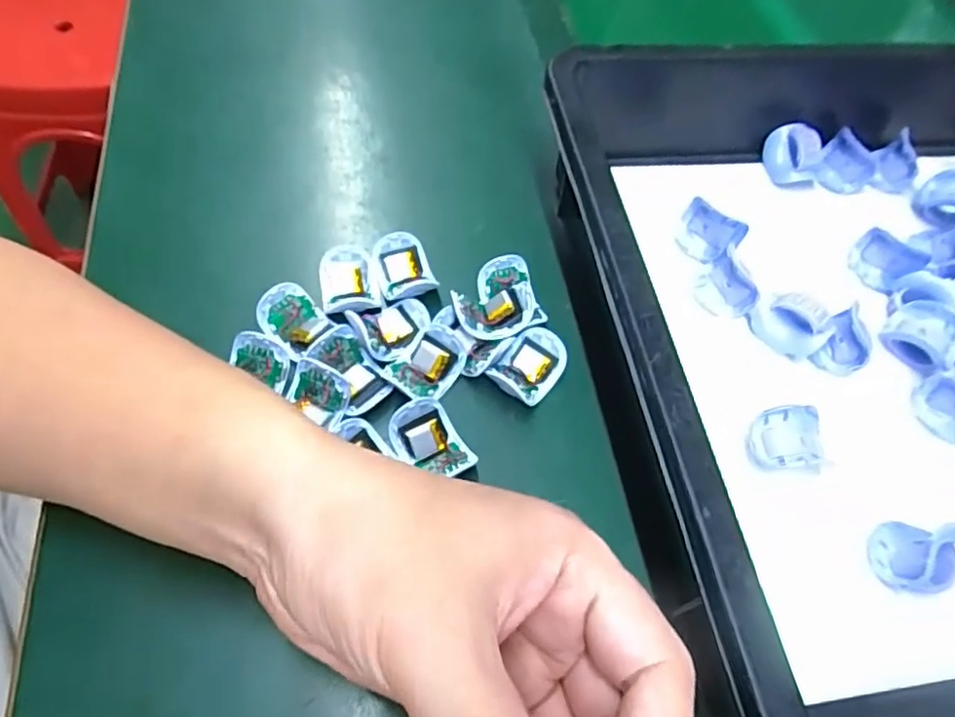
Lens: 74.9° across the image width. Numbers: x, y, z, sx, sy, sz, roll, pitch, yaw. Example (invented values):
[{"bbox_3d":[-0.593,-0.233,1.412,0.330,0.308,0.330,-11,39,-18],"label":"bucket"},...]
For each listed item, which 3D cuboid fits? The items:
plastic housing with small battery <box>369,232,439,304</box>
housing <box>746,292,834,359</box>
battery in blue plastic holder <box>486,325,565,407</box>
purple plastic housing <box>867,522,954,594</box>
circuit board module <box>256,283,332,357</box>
[{"bbox_3d":[-0.042,-0.050,0.348,0.031,0.015,0.039,-14,63,-14],"label":"plastic housing with small battery"},{"bbox_3d":[0.169,-0.019,0.339,0.039,0.026,0.021,35,63,14],"label":"housing"},{"bbox_3d":[0.027,0.004,0.323,0.029,0.016,0.041,34,63,15],"label":"battery in blue plastic holder"},{"bbox_3d":[0.198,0.088,0.282,0.029,0.022,0.032,19,60,5],"label":"purple plastic housing"},{"bbox_3d":[-0.094,-0.021,0.323,0.031,0.019,0.028,38,63,15],"label":"circuit board module"}]

